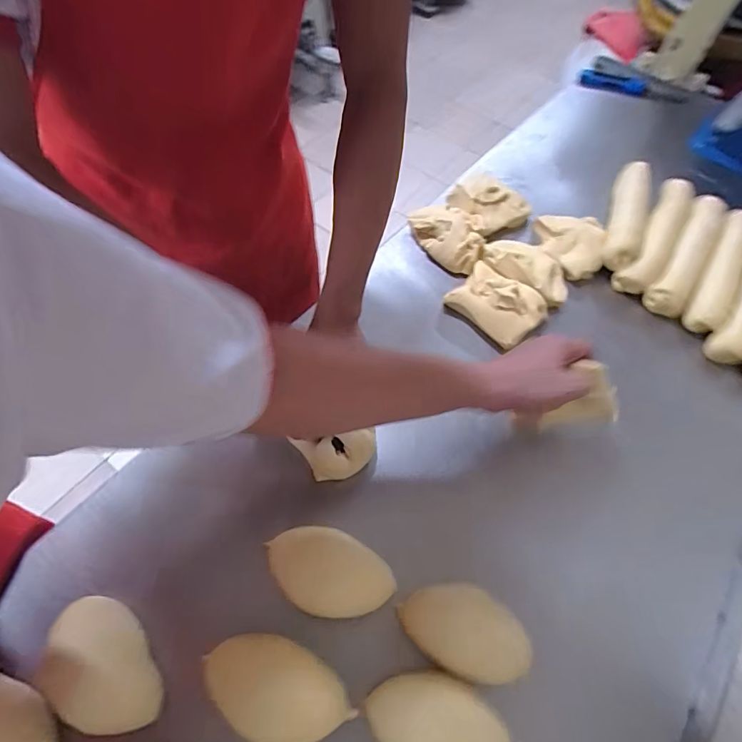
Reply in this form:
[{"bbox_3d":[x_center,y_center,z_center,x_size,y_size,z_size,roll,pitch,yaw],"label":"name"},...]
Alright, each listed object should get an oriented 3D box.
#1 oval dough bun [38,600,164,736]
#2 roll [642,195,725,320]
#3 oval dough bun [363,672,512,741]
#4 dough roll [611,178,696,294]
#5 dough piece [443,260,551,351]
[{"bbox_3d":[-0.238,0.266,0.401,0.126,0.059,0.082,35,64,15],"label":"oval dough bun"},{"bbox_3d":[0.522,-0.199,0.733,0.054,0.037,0.290,33,64,14],"label":"roll"},{"bbox_3d":[0.057,0.317,0.394,0.122,0.053,0.080,10,60,2],"label":"oval dough bun"},{"bbox_3d":[0.479,-0.233,0.745,0.054,0.040,0.285,32,63,14],"label":"dough roll"},{"bbox_3d":[0.182,-0.098,0.645,0.124,0.047,0.079,39,65,17],"label":"dough piece"}]

